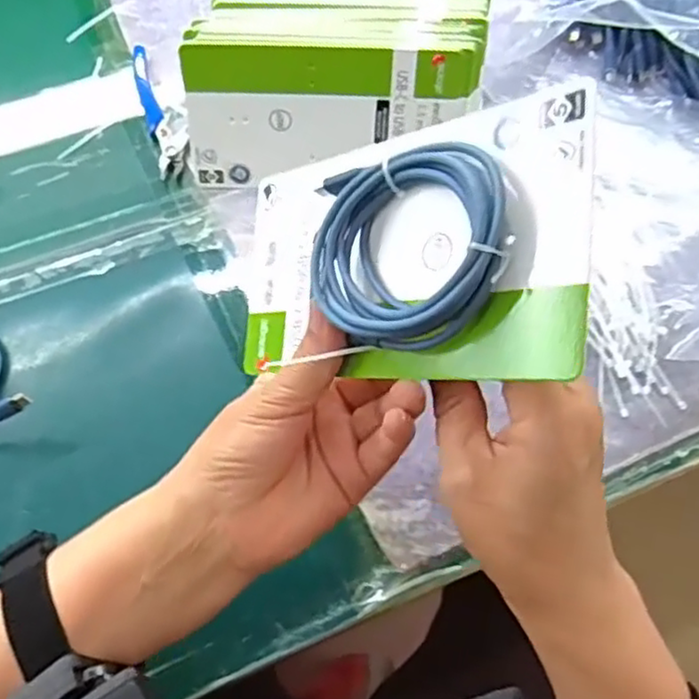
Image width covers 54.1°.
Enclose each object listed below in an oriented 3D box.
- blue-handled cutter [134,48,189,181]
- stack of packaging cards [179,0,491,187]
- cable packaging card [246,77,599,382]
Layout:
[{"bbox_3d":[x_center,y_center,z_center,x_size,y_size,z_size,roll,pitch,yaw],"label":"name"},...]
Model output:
[{"bbox_3d":[-0.142,-0.182,0.524,0.036,0.014,0.124,-16,65,-9],"label":"blue-handled cutter"},{"bbox_3d":[-0.008,-0.197,0.485,0.197,0.101,0.142,3,64,0],"label":"stack of packaging cards"},{"bbox_3d":[0.010,-0.040,0.277,0.176,0.021,0.099,0,82,45],"label":"cable packaging card"}]

